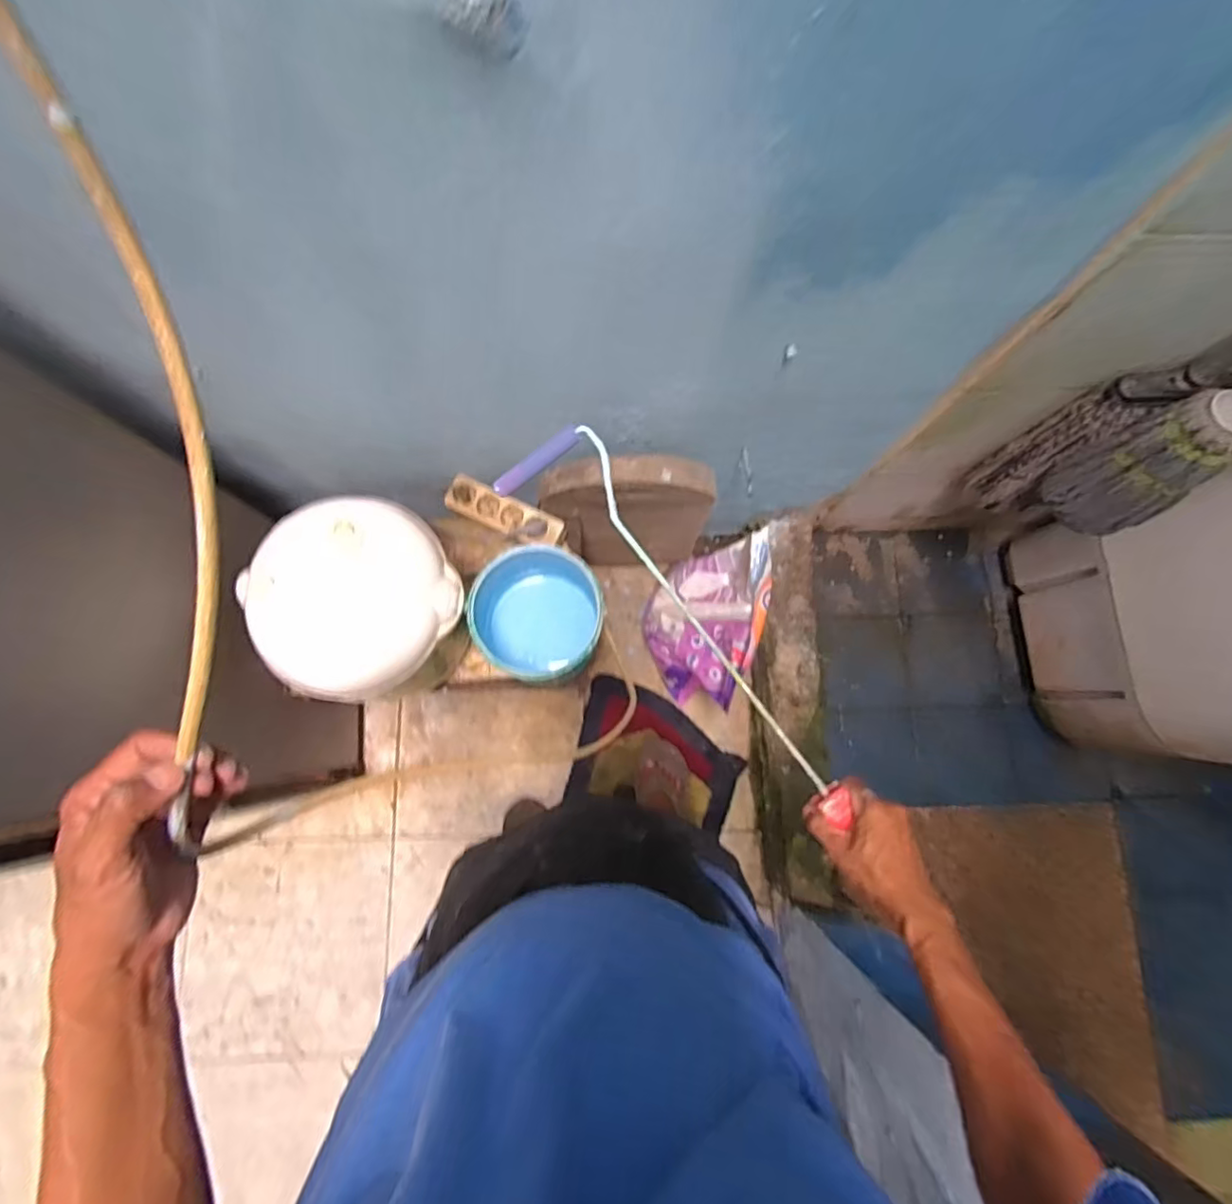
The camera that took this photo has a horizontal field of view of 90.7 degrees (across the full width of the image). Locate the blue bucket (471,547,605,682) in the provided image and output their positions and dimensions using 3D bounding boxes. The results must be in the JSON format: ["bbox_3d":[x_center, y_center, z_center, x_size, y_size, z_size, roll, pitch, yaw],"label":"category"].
[{"bbox_3d":[-0.111,0.030,0.929,0.185,0.222,0.177,0,78,-1],"label":"blue bucket"}]

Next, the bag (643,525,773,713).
[{"bbox_3d":[0.171,0.032,1.205,0.203,0.324,0.282,27,79,4],"label":"bag"}]

